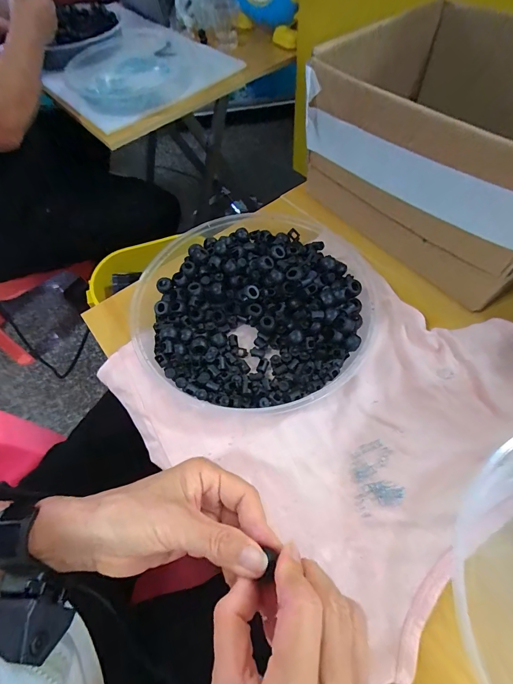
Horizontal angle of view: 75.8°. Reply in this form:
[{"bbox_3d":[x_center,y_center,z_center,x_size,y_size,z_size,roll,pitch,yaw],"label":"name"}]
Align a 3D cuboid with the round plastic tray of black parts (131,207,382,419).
[{"bbox_3d":[0.003,-0.043,0.339,0.230,0.037,0.242,30,66,19],"label":"round plastic tray of black parts"}]

